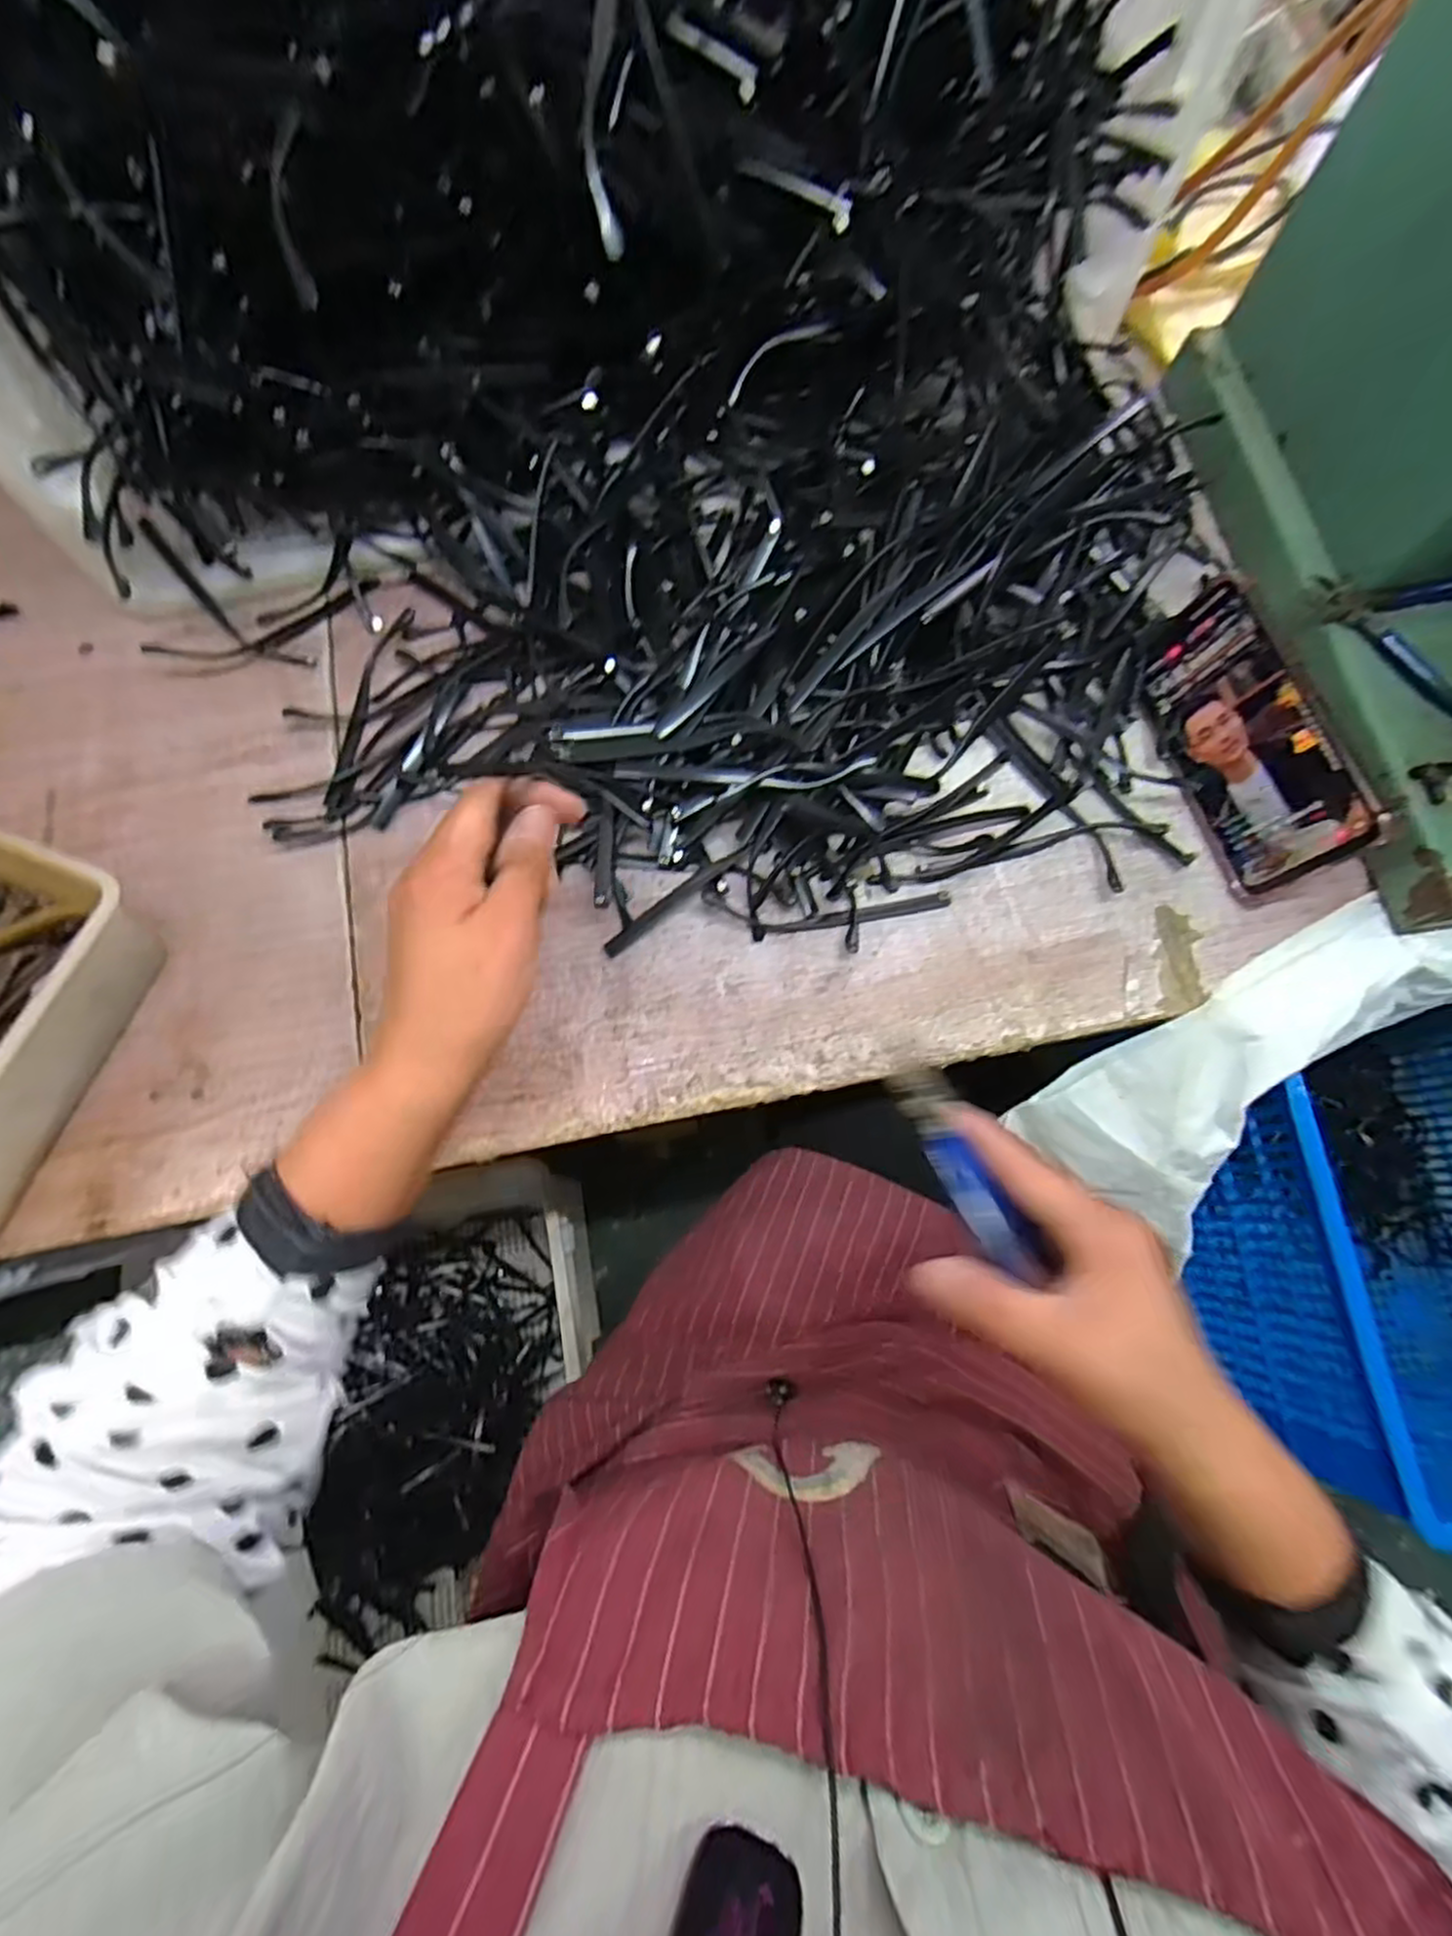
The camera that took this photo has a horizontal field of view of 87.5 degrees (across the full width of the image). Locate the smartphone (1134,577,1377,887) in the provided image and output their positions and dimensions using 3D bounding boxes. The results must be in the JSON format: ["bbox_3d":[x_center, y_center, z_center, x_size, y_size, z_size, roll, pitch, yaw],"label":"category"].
[{"bbox_3d":[0.279,-0.124,0.413,0.005,0.074,0.160,-13,75,-23],"label":"smartphone"}]

